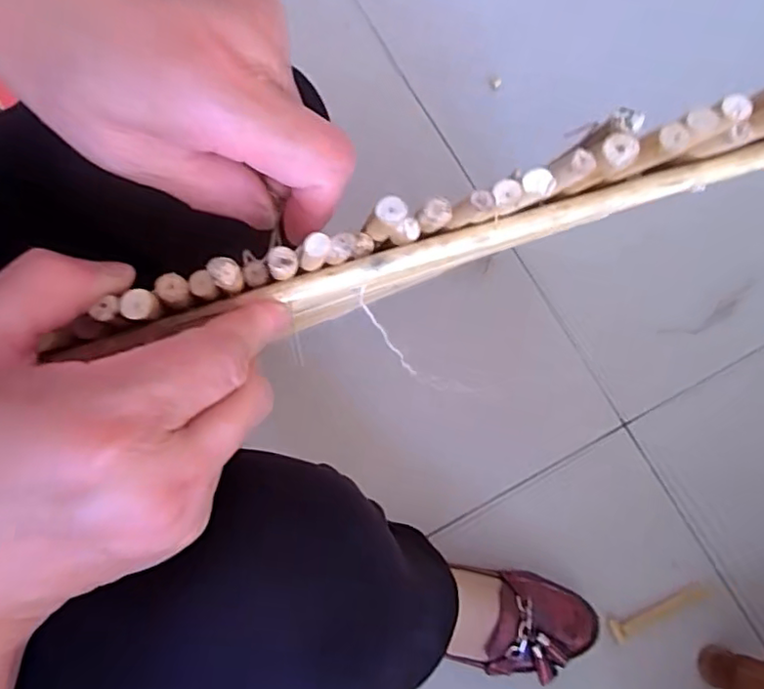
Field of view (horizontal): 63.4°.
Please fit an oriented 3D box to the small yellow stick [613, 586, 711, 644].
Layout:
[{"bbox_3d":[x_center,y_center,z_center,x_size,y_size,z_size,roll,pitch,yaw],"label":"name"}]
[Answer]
[{"bbox_3d":[0.279,0.265,0.618,0.113,0.015,0.021,-21,76,-8],"label":"small yellow stick"}]

